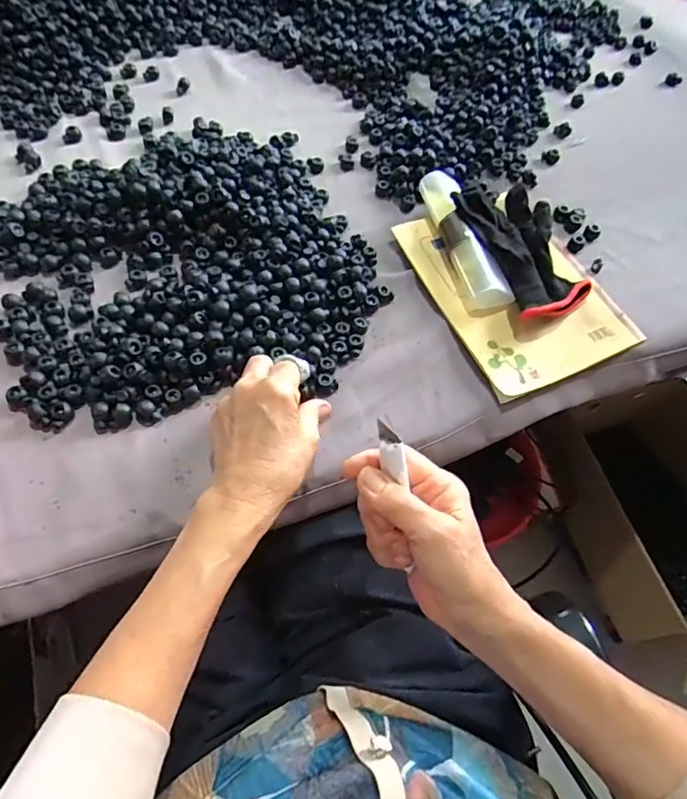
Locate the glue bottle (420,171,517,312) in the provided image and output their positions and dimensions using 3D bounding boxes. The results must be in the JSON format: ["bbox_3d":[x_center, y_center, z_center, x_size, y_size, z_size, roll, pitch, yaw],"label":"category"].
[{"bbox_3d":[0.110,-0.148,0.482,0.033,0.041,0.154,-12,61,-11],"label":"glue bottle"}]

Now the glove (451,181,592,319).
[{"bbox_3d":[0.164,-0.150,0.470,0.089,0.029,0.164,-18,62,-14],"label":"glove"}]

